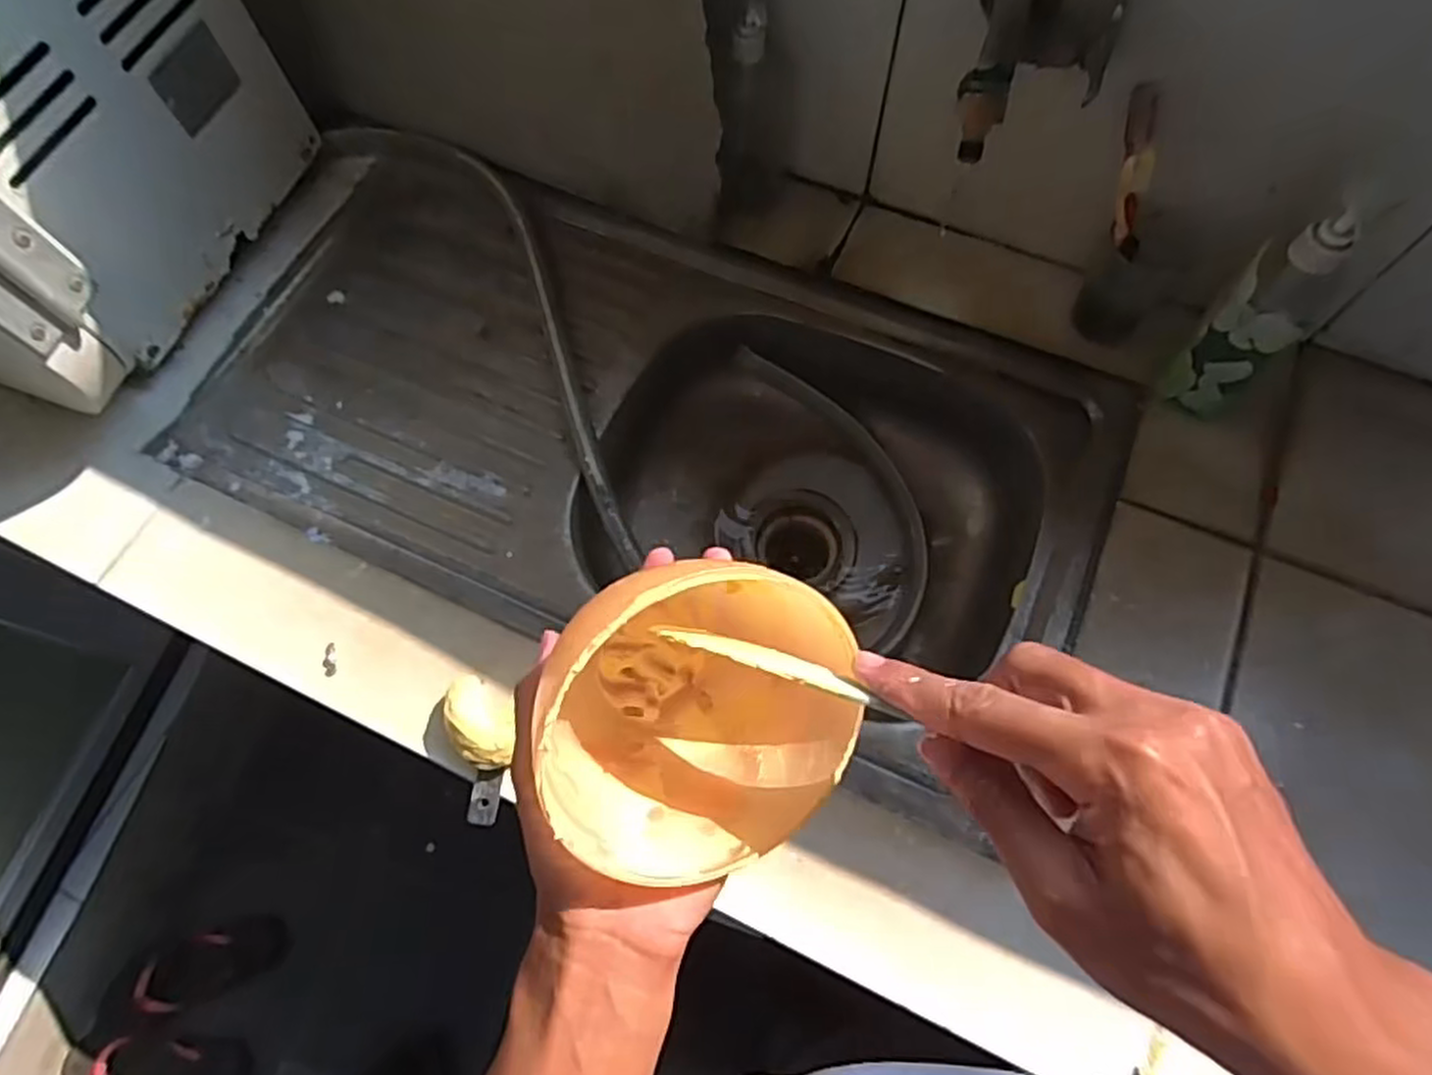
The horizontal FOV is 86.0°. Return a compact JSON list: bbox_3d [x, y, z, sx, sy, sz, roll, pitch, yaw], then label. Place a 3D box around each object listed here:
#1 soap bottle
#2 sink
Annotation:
[{"bbox_3d":[0.397,-0.158,0.566,0.061,0.168,0.063,38,74,15],"label":"soap bottle"},{"bbox_3d":[-0.066,-0.080,0.701,0.769,0.139,0.393,18,70,9],"label":"sink"}]

